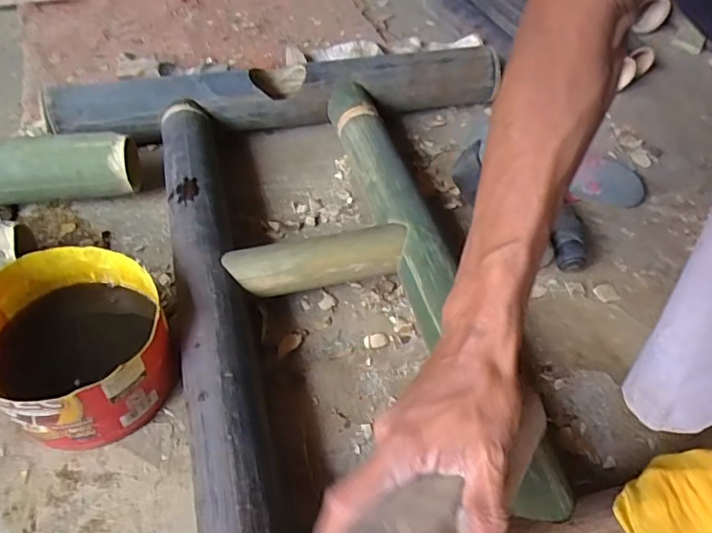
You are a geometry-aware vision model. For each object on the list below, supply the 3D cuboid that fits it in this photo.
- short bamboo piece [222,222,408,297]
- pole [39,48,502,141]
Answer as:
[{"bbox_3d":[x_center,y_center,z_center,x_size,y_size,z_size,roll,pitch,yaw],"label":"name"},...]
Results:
[{"bbox_3d":[-0.041,-0.007,0.562,0.178,0.042,0.046,-8,50,-12],"label":"short bamboo piece"},{"bbox_3d":[-0.092,-0.232,0.772,0.610,0.095,0.090,-8,51,-11],"label":"pole"}]

